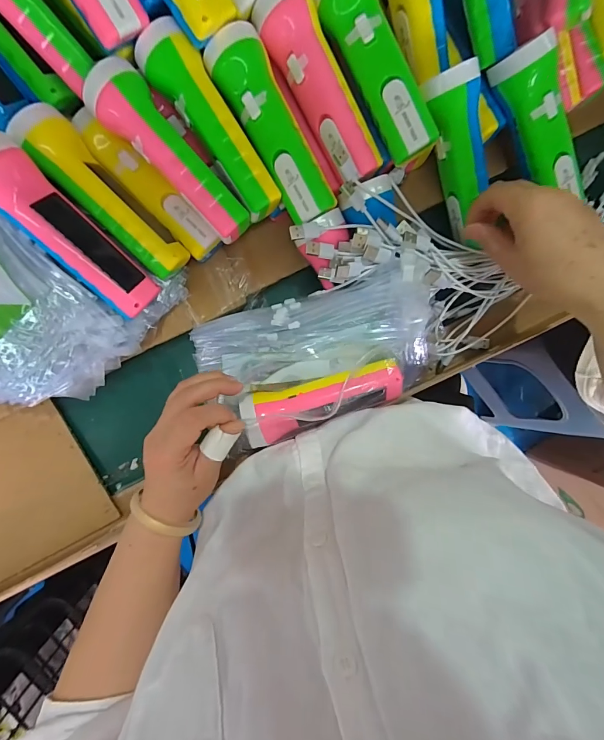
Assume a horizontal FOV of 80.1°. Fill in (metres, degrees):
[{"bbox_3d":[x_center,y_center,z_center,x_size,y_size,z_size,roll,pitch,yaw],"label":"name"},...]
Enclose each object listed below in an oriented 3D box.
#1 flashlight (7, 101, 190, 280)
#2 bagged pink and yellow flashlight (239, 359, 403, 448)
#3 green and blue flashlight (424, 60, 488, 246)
[{"bbox_3d":[-0.177,-0.155,0.325,0.041,0.037,0.164,-43,110,1],"label":"flashlight"},{"bbox_3d":[0.021,0.031,0.352,0.157,0.031,0.044,-17,94,-5],"label":"bagged pink and yellow flashlight"},{"bbox_3d":[0.152,-0.199,0.351,0.045,0.039,0.155,-21,122,0],"label":"green and blue flashlight"}]

